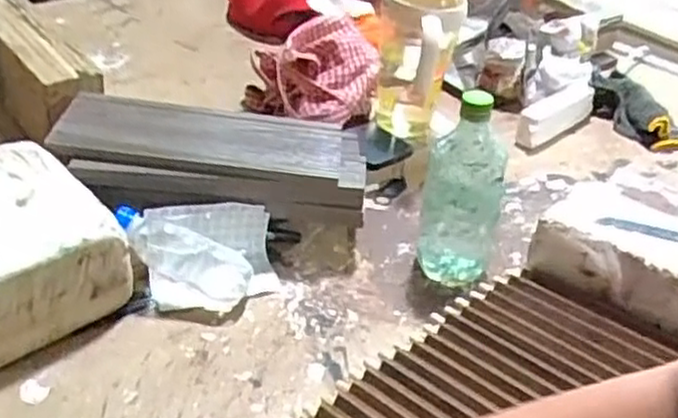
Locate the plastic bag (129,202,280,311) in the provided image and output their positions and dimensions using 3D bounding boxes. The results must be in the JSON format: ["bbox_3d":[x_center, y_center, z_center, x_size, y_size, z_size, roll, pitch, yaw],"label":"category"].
[{"bbox_3d":[-0.135,0.050,0.754,0.141,0.062,0.103,0,37,-14],"label":"plastic bag"}]

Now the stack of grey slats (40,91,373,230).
[{"bbox_3d":[-0.139,-0.056,0.816,0.333,0.069,0.145,7,36,-4],"label":"stack of grey slats"}]

